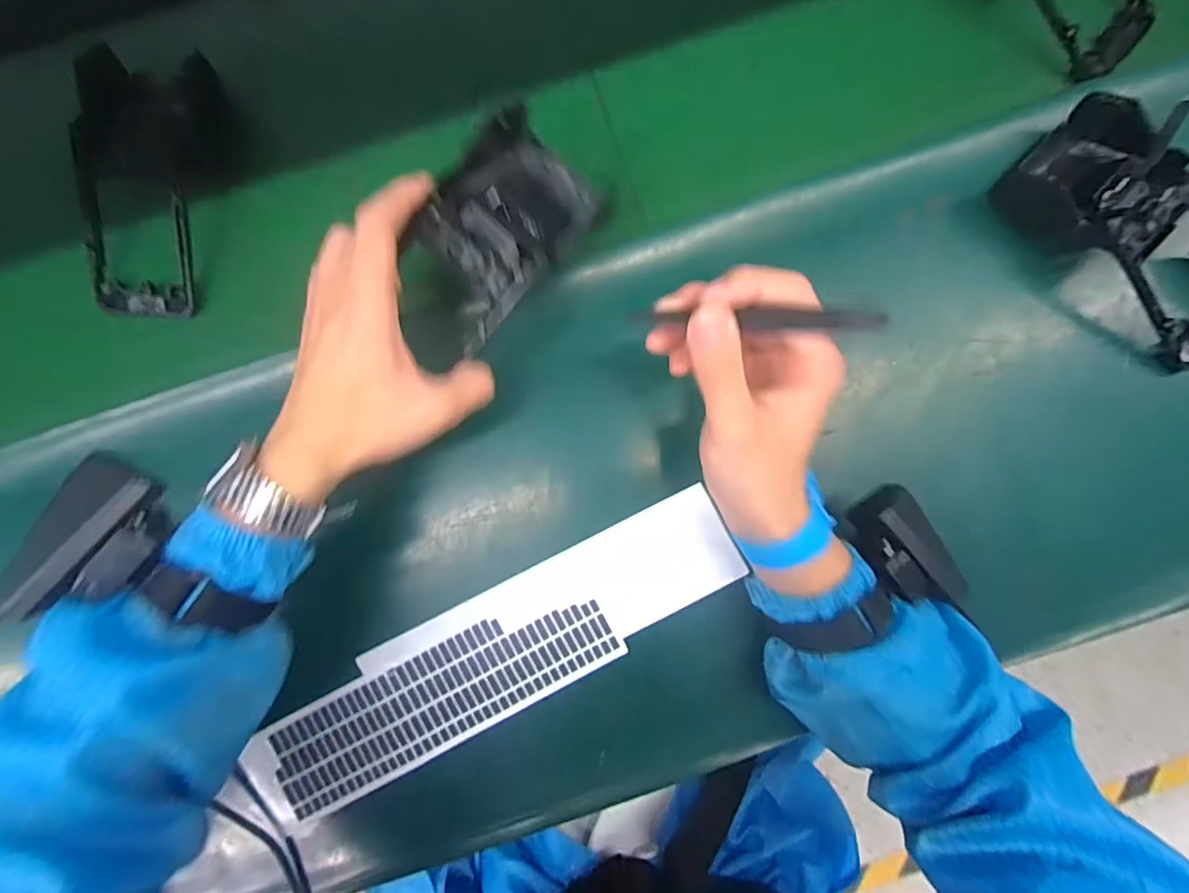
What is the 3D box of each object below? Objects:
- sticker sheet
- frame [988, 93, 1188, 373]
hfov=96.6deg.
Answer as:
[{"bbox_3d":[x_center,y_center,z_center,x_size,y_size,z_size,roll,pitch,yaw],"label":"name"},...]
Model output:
[{"bbox_3d":[-0.066,0.141,0.359,0.347,0.010,0.076,-29,86,-1],"label":"sticker sheet"},{"bbox_3d":[0.368,-0.141,0.351,0.097,0.044,0.184,-42,91,-1],"label":"frame"}]

